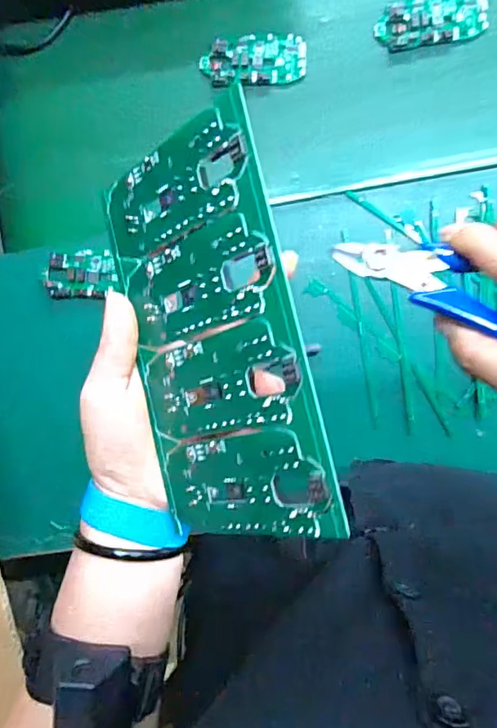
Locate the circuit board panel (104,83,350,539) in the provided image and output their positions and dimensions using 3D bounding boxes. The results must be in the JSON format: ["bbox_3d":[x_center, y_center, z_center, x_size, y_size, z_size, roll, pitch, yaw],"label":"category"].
[{"bbox_3d":[-0.019,-0.013,0.238,0.104,0.004,0.186,-16,86,42],"label":"circuit board panel"}]

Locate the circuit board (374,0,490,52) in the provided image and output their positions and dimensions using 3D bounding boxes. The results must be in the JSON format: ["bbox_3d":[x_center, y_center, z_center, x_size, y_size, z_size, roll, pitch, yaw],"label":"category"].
[{"bbox_3d":[0.168,-0.317,0.467,0.098,0.012,0.045,-8,91,4],"label":"circuit board"}]

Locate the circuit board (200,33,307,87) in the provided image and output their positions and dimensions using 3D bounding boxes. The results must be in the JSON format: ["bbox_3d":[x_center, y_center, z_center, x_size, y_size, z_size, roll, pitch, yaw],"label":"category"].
[{"bbox_3d":[0.005,-0.287,0.481,0.096,0.017,0.046,-5,91,4],"label":"circuit board"}]

